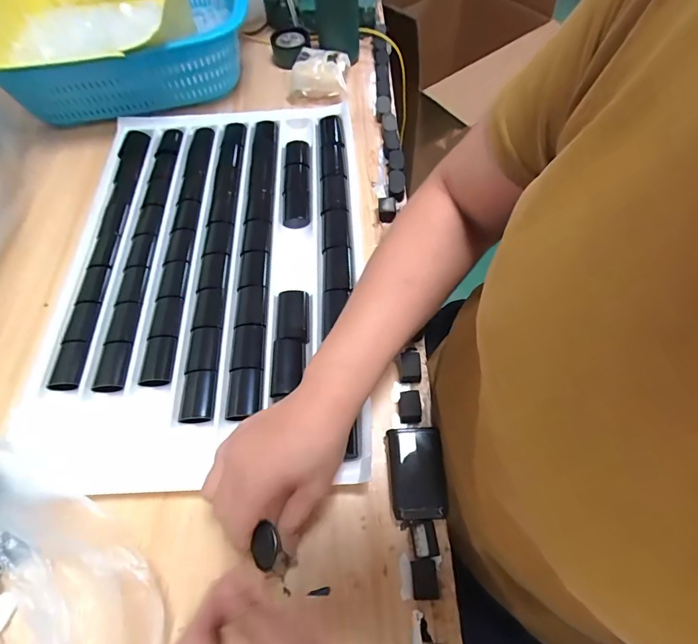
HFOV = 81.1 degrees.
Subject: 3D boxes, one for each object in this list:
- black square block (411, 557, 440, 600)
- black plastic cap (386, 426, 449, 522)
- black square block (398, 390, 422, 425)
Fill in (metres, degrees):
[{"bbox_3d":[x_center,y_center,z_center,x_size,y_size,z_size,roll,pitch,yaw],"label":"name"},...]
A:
[{"bbox_3d":[0.058,0.199,0.317,0.019,0.023,0.026,-4,61,0],"label":"black square block"},{"bbox_3d":[0.060,0.131,0.355,0.048,0.020,0.073,-4,61,0],"label":"black plastic cap"},{"bbox_3d":[0.057,0.080,0.383,0.019,0.020,0.025,-4,61,1],"label":"black square block"}]

